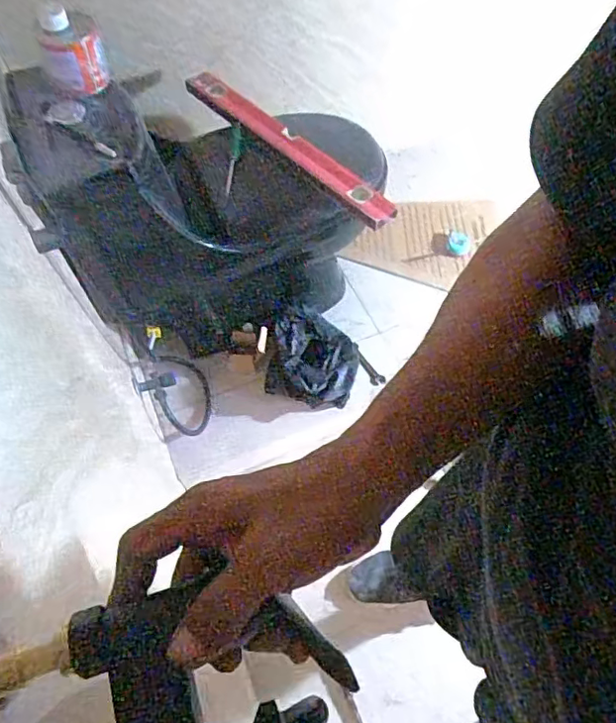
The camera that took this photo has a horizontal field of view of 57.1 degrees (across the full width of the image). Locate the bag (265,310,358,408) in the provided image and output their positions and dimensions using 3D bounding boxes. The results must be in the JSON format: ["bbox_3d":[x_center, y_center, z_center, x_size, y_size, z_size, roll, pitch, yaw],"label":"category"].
[{"bbox_3d":[0.012,-0.023,1.362,0.206,0.103,0.256,6,61,7],"label":"bag"}]

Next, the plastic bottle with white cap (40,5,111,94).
[{"bbox_3d":[-0.385,-0.511,0.925,0.100,0.128,0.094,-24,62,-10],"label":"plastic bottle with white cap"}]

